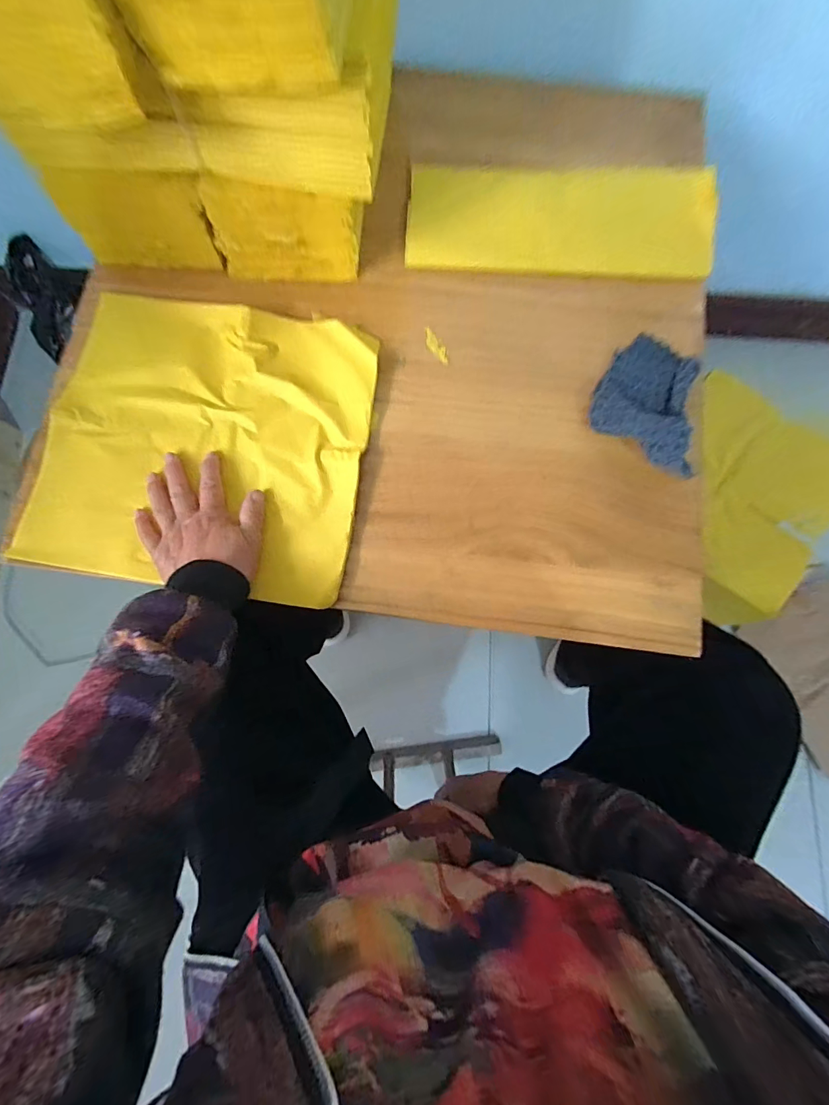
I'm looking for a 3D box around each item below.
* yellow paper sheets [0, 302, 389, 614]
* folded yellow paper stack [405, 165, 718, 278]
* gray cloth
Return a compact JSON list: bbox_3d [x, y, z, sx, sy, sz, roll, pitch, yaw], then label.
[{"bbox_3d":[-0.206,-0.114,0.428,0.314,0.013,0.292,9,80,2],"label":"yellow paper sheets"},{"bbox_3d":[0.154,-0.360,0.463,0.315,0.019,0.109,4,92,2],"label":"folded yellow paper stack"},{"bbox_3d":[0.240,-0.151,0.414,0.115,0.046,0.130,37,82,6],"label":"gray cloth"}]

